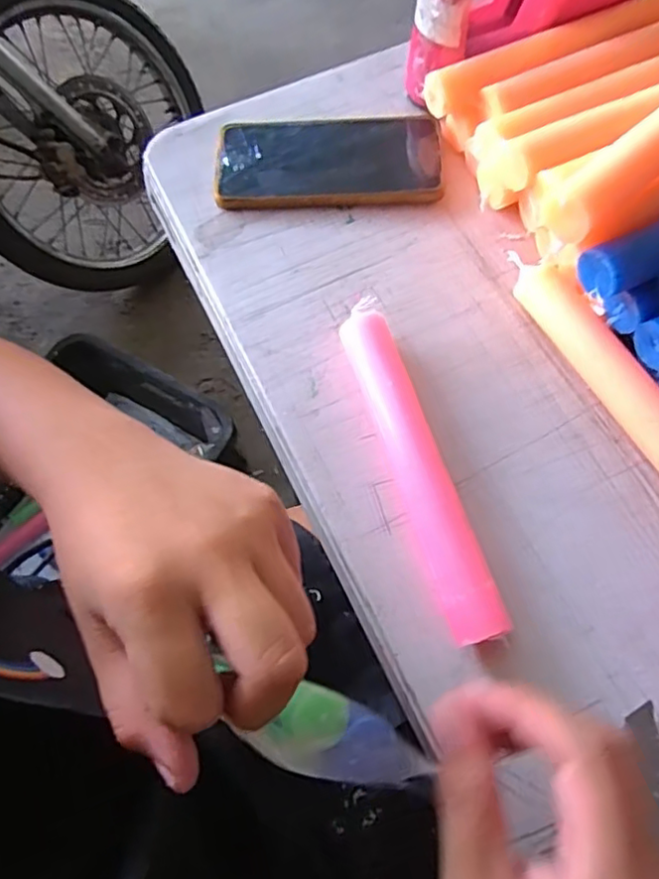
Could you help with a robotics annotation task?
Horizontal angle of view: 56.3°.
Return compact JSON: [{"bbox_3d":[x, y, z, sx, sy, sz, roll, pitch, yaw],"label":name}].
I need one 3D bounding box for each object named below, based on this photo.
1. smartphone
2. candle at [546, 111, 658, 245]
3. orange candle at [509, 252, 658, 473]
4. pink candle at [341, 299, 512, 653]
[{"bbox_3d":[-0.001,-0.203,0.450,0.162,0.015,0.079,-2,67,2],"label":"smartphone"},{"bbox_3d":[0.192,-0.169,0.328,0.192,0.029,0.024,-38,71,-12],"label":"candle"},{"bbox_3d":[0.171,-0.026,0.360,0.032,0.027,0.201,-28,69,-9],"label":"orange candle"},{"bbox_3d":[0.049,0.012,0.346,0.035,0.032,0.199,-17,68,-5],"label":"pink candle"}]

